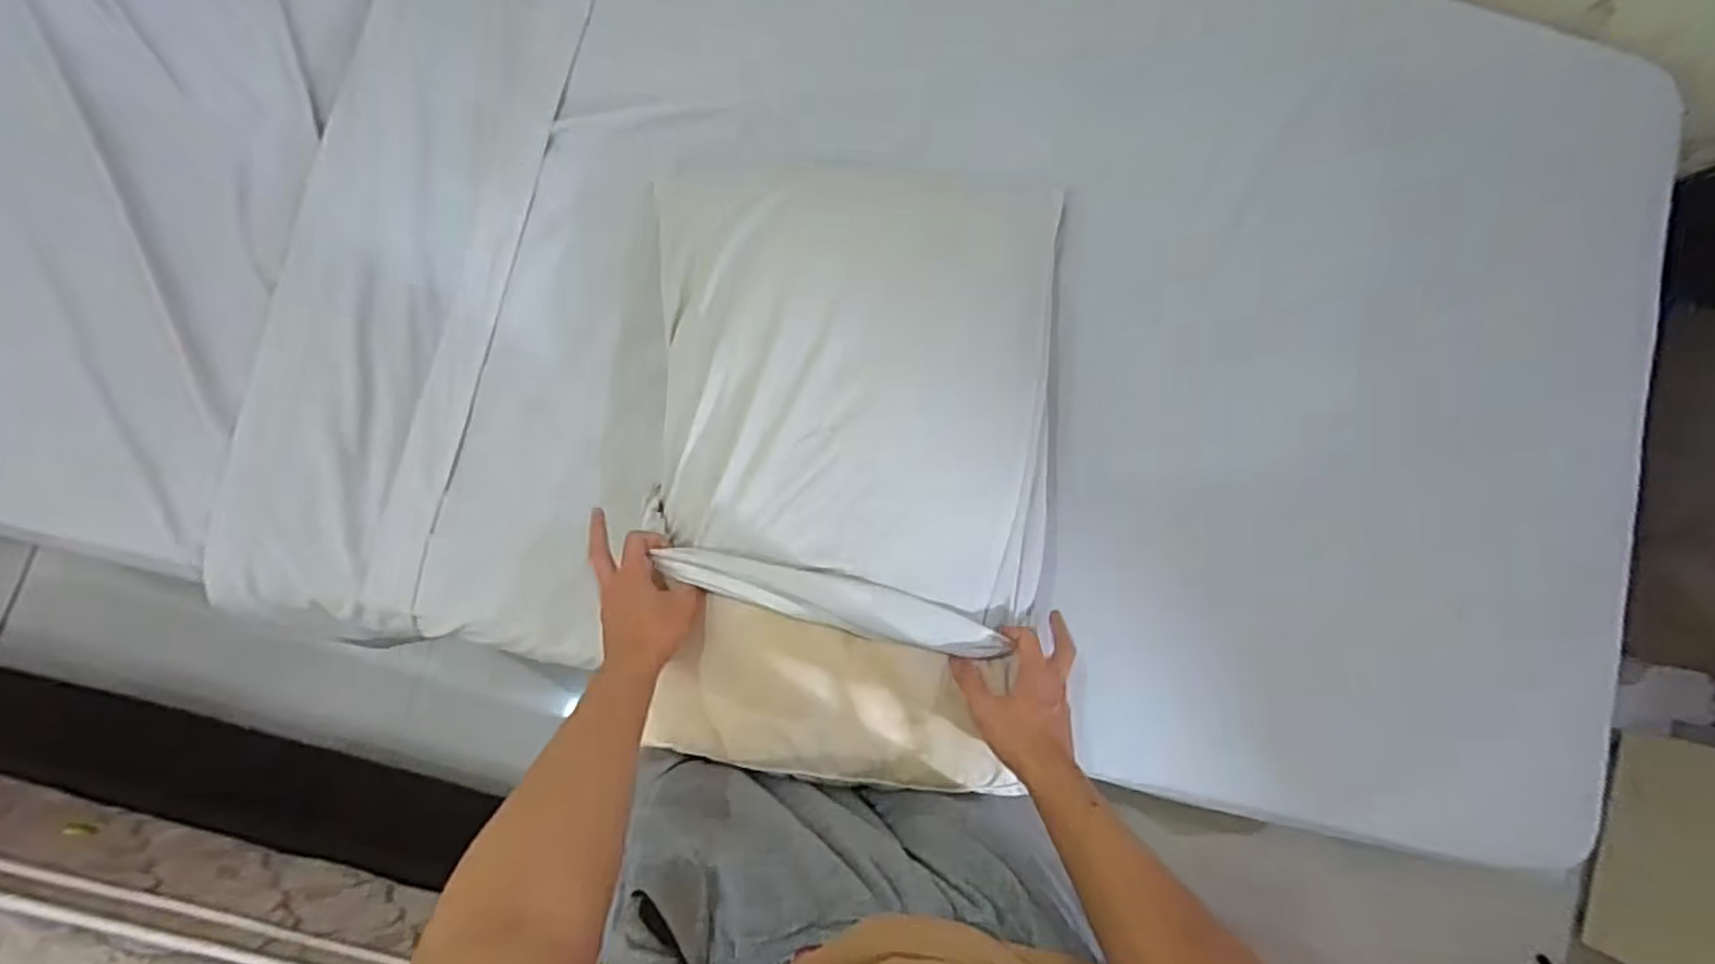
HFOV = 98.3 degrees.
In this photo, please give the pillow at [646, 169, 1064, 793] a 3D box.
[{"bbox_3d":[0.002,-0.031,0.746,0.395,0.172,0.623,2,85,-4],"label":"pillow"}]

